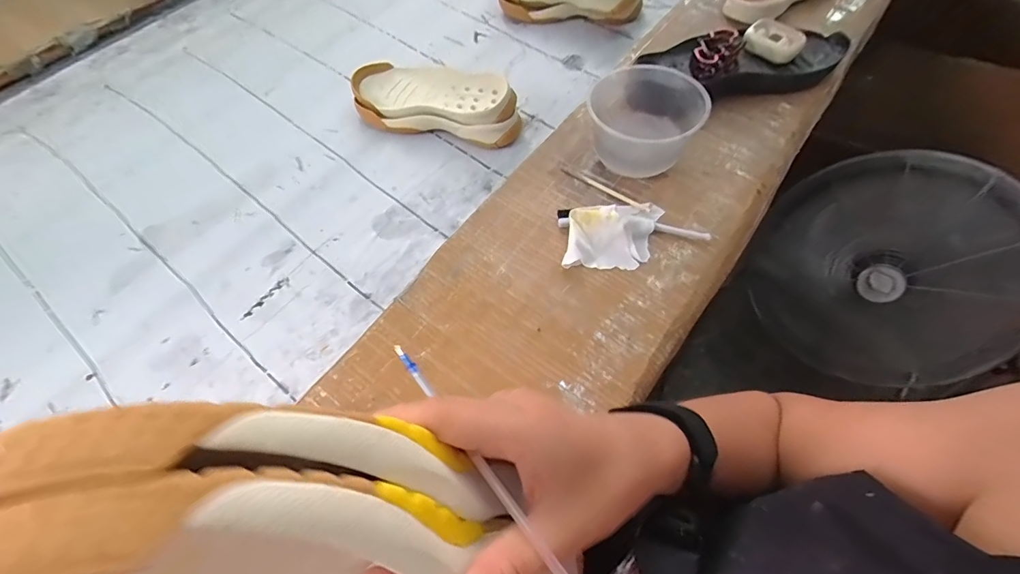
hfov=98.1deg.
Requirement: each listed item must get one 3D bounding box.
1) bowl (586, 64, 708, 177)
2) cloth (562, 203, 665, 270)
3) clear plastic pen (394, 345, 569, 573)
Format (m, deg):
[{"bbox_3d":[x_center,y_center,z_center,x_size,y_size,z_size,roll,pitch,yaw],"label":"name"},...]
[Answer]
[{"bbox_3d":[0.164,-0.204,0.542,0.127,0.079,0.142,16,62,11],"label":"bowl"},{"bbox_3d":[0.117,-0.064,0.494,0.097,0.030,0.096,9,61,7],"label":"cloth"},{"bbox_3d":[-0.013,0.071,0.183,0.006,0.004,0.127,-35,63,-19],"label":"clear plastic pen"}]

